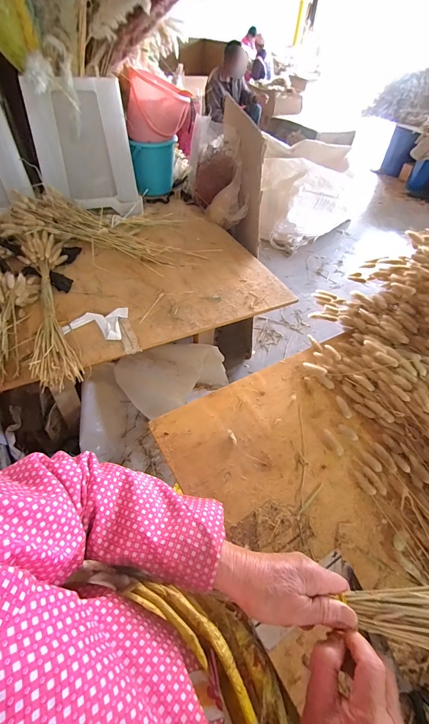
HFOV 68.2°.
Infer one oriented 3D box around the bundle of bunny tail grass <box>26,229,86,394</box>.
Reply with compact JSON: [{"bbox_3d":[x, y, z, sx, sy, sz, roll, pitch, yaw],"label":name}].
[{"bbox_3d":[-0.393,-0.152,0.759,0.088,0.086,0.524,-13,50,-17],"label":"bundle of bunny tail grass"}]

